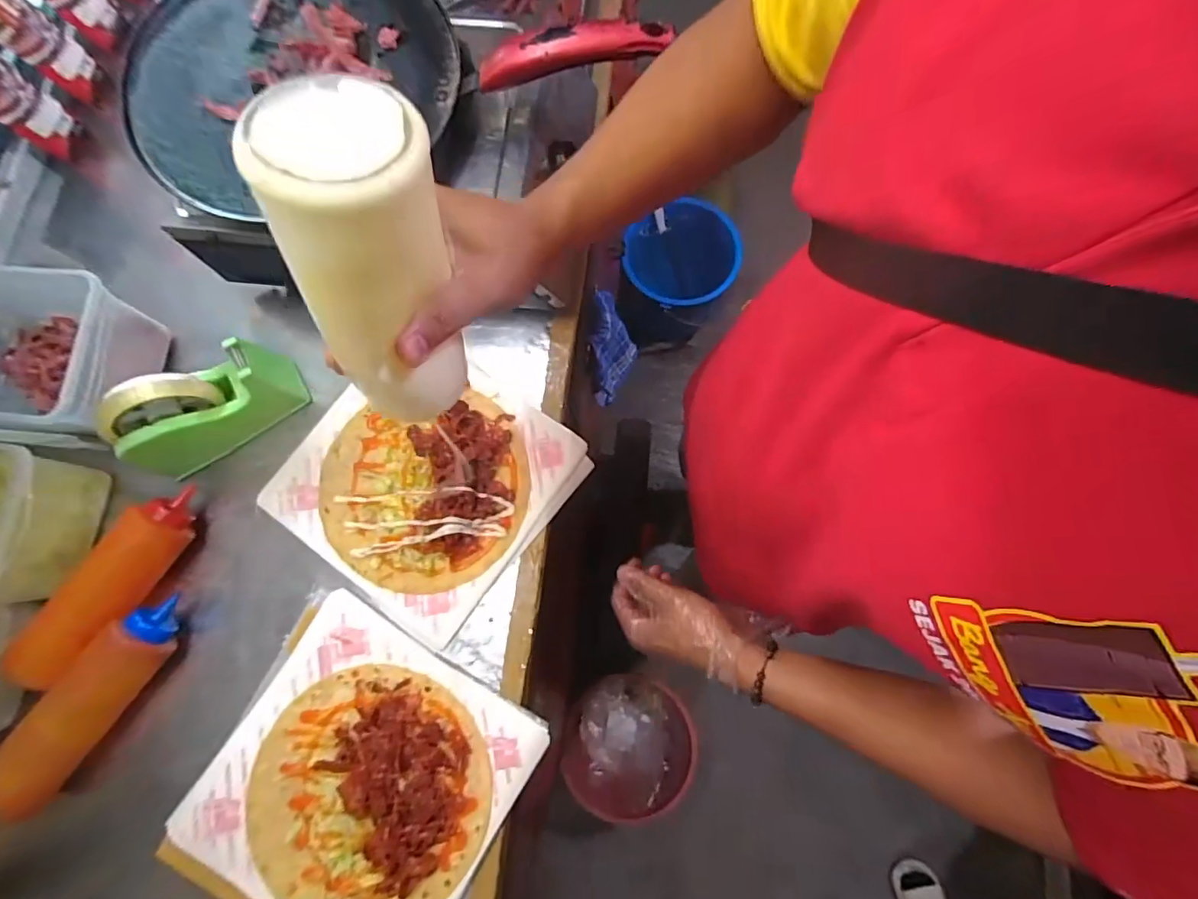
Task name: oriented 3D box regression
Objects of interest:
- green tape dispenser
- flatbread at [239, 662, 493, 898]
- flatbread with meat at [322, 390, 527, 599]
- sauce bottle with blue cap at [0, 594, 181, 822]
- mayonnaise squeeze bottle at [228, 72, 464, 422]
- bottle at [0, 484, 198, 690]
[{"bbox_3d":[-0.392,-0.044,0.514,0.163,0.107,0.067,-37,79,-7],"label":"green tape dispenser"},{"bbox_3d":[-0.211,0.309,0.462,0.225,0.026,0.203,-36,78,-6],"label":"flatbread"},{"bbox_3d":[-0.177,0.042,0.526,0.206,0.022,0.187,-13,77,-1],"label":"flatbread with meat"},{"bbox_3d":[-0.461,0.228,0.478,0.054,0.064,0.204,31,80,8],"label":"sauce bottle with blue cap"},{"bbox_3d":[-0.103,-0.074,0.262,0.058,0.170,0.065,20,63,6],"label":"mayonnaise squeeze bottle"},{"bbox_3d":[-0.461,0.127,0.503,0.055,0.060,0.192,31,80,8],"label":"bottle"}]

